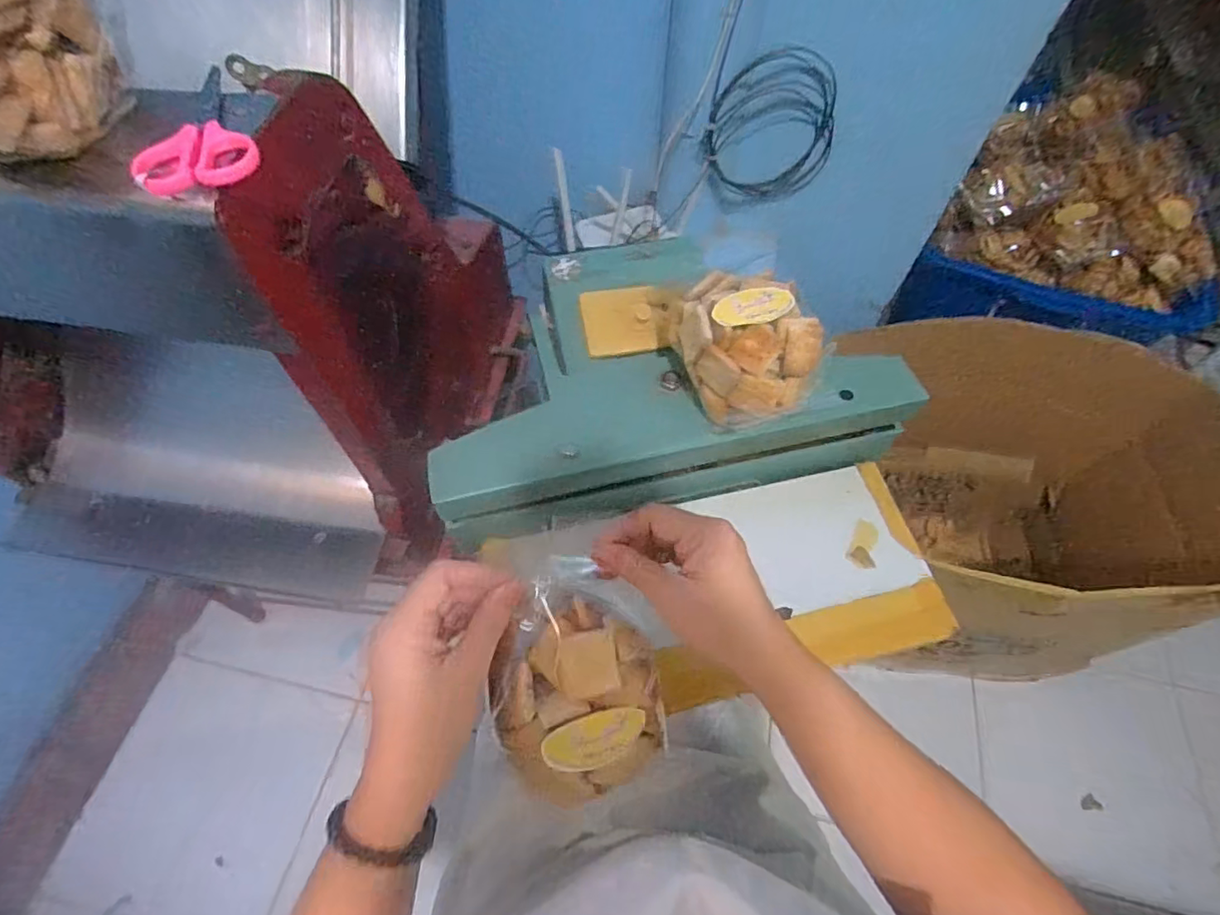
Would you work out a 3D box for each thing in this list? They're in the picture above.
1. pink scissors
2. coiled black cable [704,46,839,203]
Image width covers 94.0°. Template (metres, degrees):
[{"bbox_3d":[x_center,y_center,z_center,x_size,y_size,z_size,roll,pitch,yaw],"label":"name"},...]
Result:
[{"bbox_3d":[-0.258,-0.202,0.347,0.063,0.011,0.129,-25,64,-15],"label":"pink scissors"},{"bbox_3d":[0.228,-0.457,0.798,0.185,0.196,0.030,-9,61,-7],"label":"coiled black cable"}]

